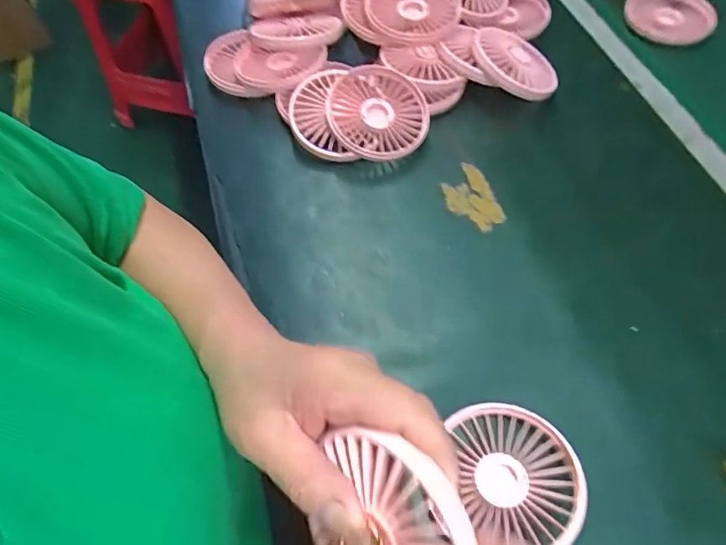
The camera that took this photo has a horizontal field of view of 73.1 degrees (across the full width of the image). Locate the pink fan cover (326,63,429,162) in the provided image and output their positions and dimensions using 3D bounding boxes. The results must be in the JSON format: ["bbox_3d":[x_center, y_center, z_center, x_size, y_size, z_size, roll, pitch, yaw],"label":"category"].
[{"bbox_3d":[0.014,-0.137,0.430,0.085,0.018,0.085,14,72,-6],"label":"pink fan cover"}]

